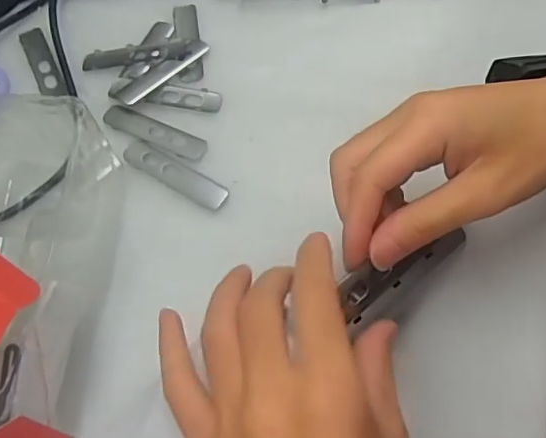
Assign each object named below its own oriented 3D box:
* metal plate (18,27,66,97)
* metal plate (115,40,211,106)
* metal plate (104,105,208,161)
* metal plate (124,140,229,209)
[{"bbox_3d":[-0.174,-0.118,0.417,0.017,0.004,0.076,-25,65,-10],"label":"metal plate"},{"bbox_3d":[-0.078,-0.108,0.402,0.077,0.005,0.018,-40,69,-16],"label":"metal plate"},{"bbox_3d":[-0.081,-0.059,0.378,0.078,0.004,0.018,22,67,13],"label":"metal plate"},{"bbox_3d":[-0.064,-0.030,0.361,0.077,0.004,0.019,28,68,15],"label":"metal plate"}]

